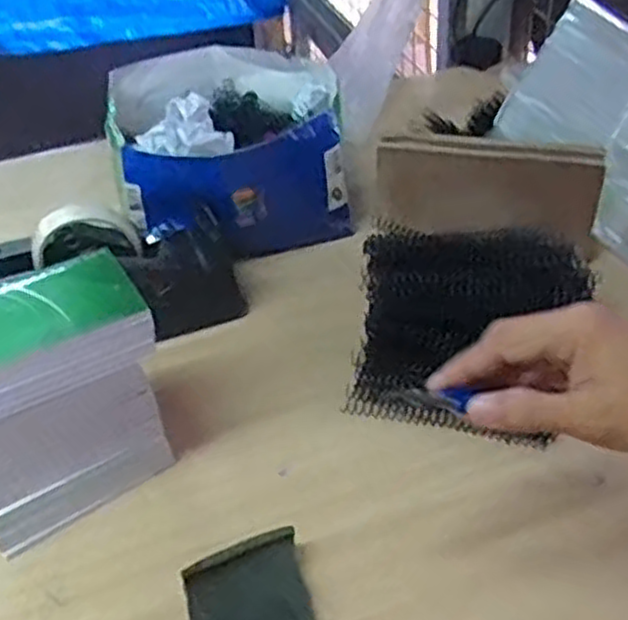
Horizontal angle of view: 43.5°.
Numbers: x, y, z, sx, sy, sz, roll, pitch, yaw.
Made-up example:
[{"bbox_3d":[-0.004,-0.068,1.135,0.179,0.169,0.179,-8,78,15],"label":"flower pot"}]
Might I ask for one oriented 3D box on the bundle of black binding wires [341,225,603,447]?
[{"bbox_3d":[0.117,0.013,0.617,0.167,0.160,0.026,11,2,9],"label":"bundle of black binding wires"}]

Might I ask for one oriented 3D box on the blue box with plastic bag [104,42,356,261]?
[{"bbox_3d":[-0.083,-0.161,0.793,0.217,0.158,0.242,-10,41,-8],"label":"blue box with plastic bag"}]

